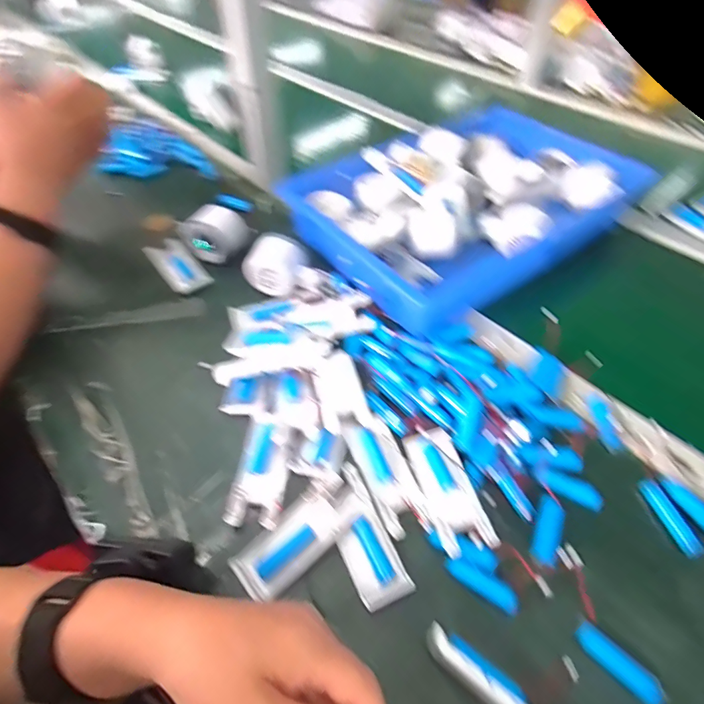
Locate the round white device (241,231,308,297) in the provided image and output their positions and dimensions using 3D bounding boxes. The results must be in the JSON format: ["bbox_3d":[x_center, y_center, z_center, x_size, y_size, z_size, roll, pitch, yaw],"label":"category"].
[{"bbox_3d":[-0.092,-0.106,0.522,0.071,0.049,0.055,0,52,1],"label":"round white device"}]

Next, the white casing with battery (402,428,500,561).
[{"bbox_3d":[0.080,0.112,0.360,0.041,0.021,0.107,-12,52,-9],"label":"white casing with battery"}]

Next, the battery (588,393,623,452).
[{"bbox_3d":[0.243,0.068,0.416,0.016,0.012,0.056,-5,52,-4],"label":"battery"}]

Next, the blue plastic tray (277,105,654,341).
[{"bbox_3d":[0.161,-0.210,0.578,0.435,0.082,0.266,-28,57,-20],"label":"blue plastic tray"}]

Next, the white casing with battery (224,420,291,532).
[{"bbox_3d":[-0.080,0.105,0.384,0.045,0.013,0.101,4,52,4],"label":"white casing with battery"}]

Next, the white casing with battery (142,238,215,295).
[{"bbox_3d":[-0.226,-0.114,0.558,0.050,0.014,0.102,-34,59,-24],"label":"white casing with battery"}]

